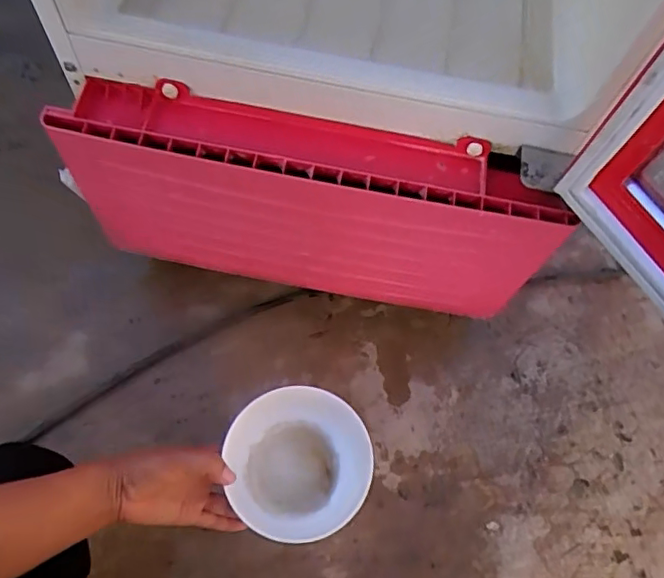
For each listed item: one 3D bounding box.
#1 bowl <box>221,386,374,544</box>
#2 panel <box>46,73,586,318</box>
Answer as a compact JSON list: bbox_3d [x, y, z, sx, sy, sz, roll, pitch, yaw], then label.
[{"bbox_3d":[-0.032,0.174,0.570,0.138,0.061,0.136,1,65,-3],"label":"bowl"},{"bbox_3d":[-0.026,-0.085,0.681,0.512,0.278,0.076,10,64,-1],"label":"panel"}]

